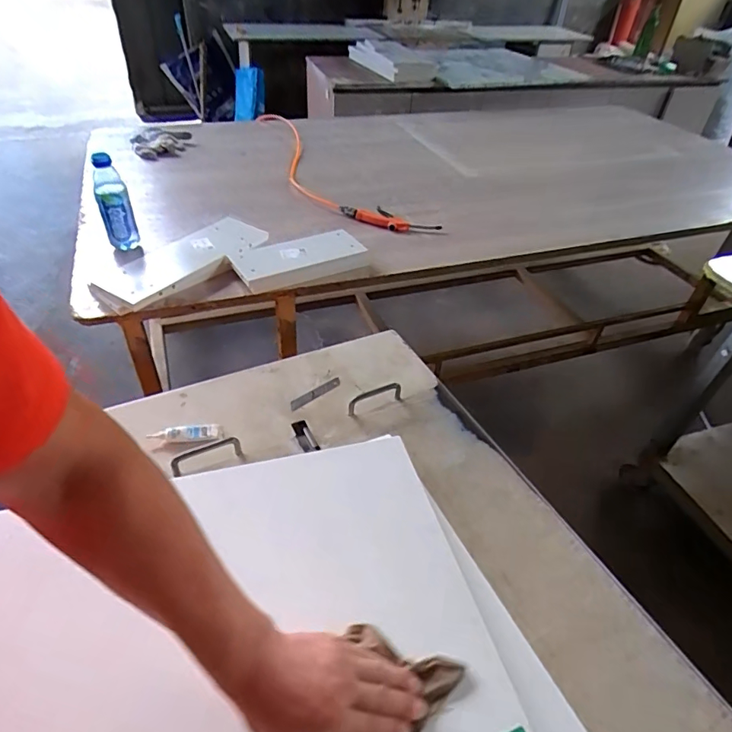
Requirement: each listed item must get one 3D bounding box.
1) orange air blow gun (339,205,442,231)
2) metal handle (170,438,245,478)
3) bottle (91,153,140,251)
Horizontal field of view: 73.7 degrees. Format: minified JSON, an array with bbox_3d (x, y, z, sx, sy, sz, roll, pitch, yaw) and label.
[{"bbox_3d":[0.056,-0.395,1.318,0.281,0.038,0.067,15,43,11],"label":"orange air blow gun"},{"bbox_3d":[-0.223,0.127,0.689,0.097,0.032,0.022,-11,45,-16],"label":"metal handle"},{"bbox_3d":[-0.559,-0.361,1.086,0.068,0.205,0.073,-14,46,-19],"label":"bottle"}]

